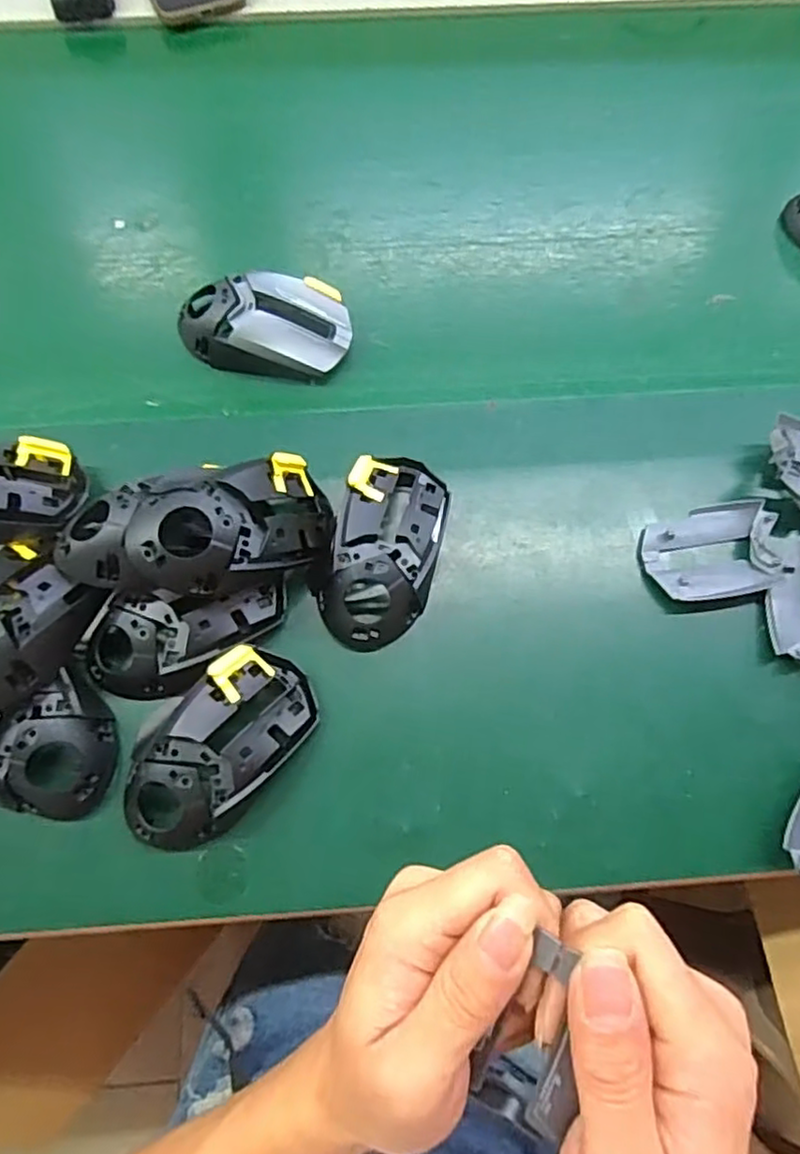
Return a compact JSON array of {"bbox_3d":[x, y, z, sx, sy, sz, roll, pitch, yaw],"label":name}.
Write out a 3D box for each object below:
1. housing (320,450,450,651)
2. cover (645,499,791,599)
[{"bbox_3d":[-0.008,-0.017,0.399,0.061,0.033,0.118,15,71,4],"label":"housing"},{"bbox_3d":[0.191,-0.016,0.412,0.079,0.020,0.059,-8,71,-4],"label":"cover"}]

